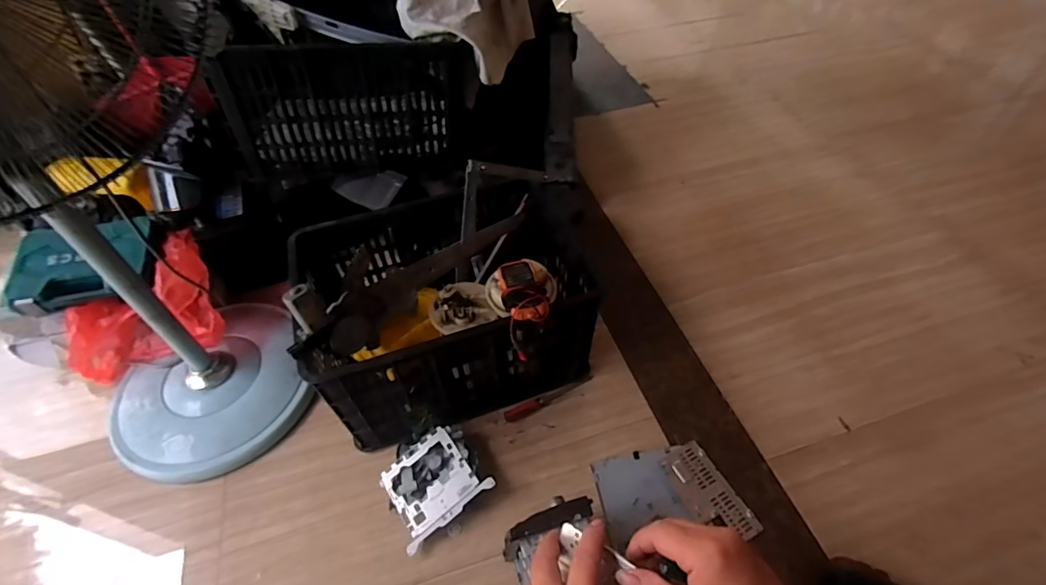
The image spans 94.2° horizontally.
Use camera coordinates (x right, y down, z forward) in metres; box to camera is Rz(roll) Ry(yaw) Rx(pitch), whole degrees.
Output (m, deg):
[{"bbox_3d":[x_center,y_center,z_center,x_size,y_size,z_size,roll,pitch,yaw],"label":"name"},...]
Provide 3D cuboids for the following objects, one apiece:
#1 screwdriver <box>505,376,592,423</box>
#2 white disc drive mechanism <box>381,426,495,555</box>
[{"bbox_3d":[0.055,0.211,0.972,0.196,0.022,0.023,-20,57,-16],"label":"screwdriver"},{"bbox_3d":[-0.155,0.328,0.848,0.164,0.070,0.160,-26,54,-19],"label":"white disc drive mechanism"}]

